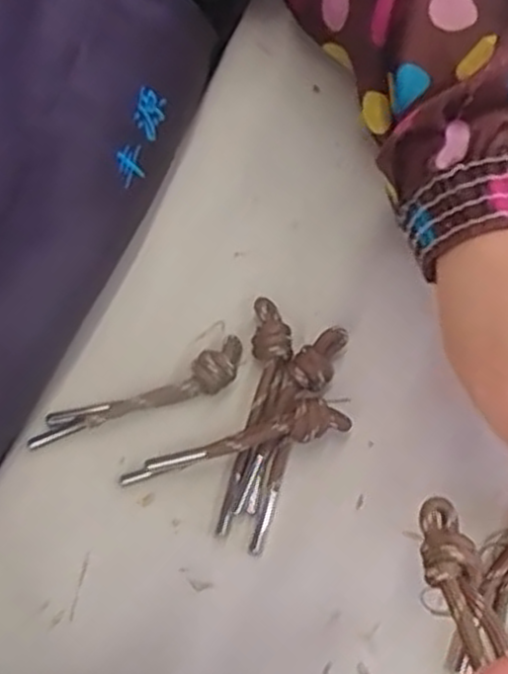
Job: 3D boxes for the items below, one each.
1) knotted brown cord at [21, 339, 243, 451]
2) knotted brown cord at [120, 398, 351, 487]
[{"bbox_3d":[-0.045,0.025,0.302,0.089,0.014,0.018,-23,76,-6],"label":"knotted brown cord"},{"bbox_3d":[-0.008,0.043,0.295,0.088,0.019,0.013,-18,75,-4],"label":"knotted brown cord"}]

